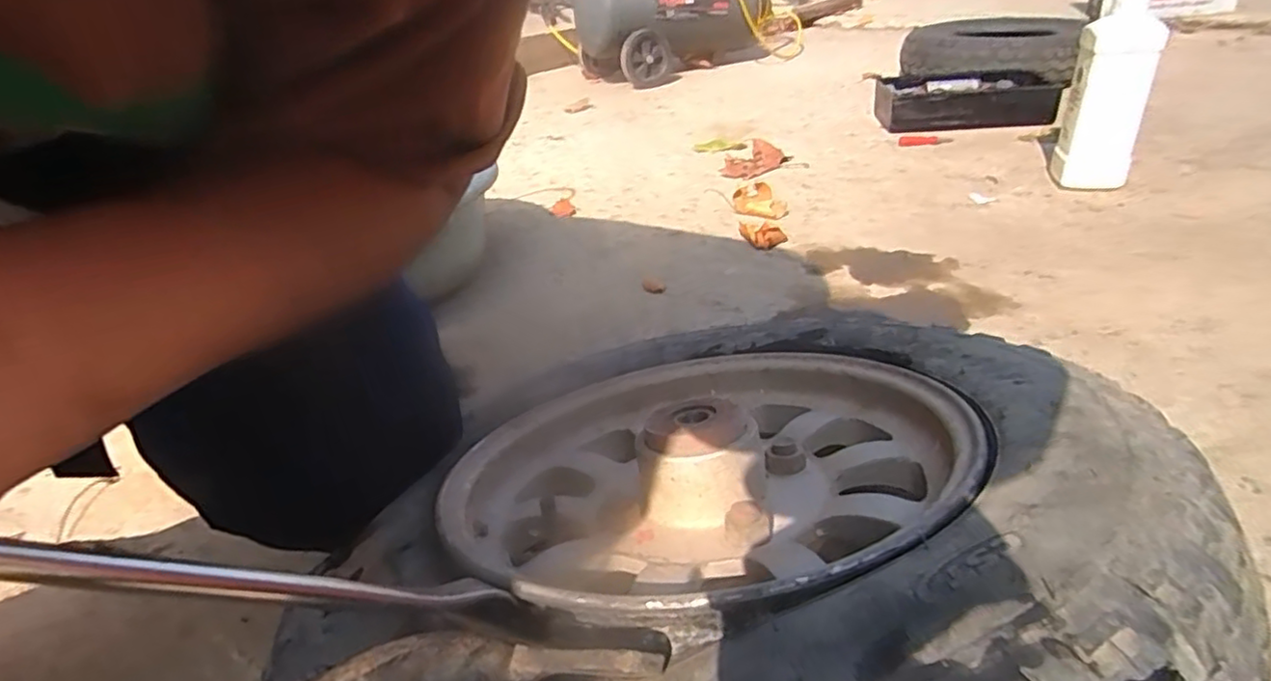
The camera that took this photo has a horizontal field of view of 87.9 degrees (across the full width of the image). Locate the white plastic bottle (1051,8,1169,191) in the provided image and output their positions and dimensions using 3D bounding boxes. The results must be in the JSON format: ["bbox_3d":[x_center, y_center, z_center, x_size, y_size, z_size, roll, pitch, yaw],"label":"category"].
[{"bbox_3d":[0.634,-0.317,0.894,0.093,0.233,0.115,11,35,27],"label":"white plastic bottle"}]

